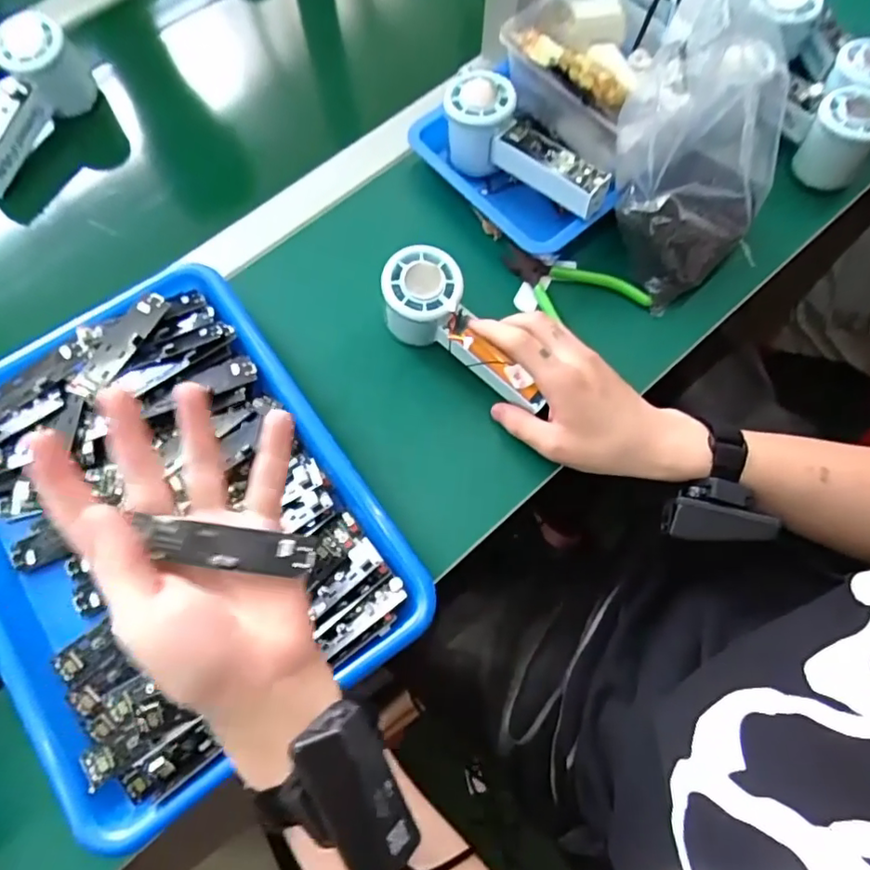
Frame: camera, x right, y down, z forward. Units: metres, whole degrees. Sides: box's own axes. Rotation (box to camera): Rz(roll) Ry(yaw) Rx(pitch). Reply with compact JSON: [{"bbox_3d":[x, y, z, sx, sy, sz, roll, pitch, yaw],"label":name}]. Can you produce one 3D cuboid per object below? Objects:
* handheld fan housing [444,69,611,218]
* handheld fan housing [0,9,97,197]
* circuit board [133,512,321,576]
[{"bbox_3d":[0.075,-0.235,0.469,0.151,0.052,0.056,31,74,10],"label":"handheld fan housing"},{"bbox_3d":[-0.361,-0.282,0.502,0.044,0.063,0.147,25,87,8],"label":"handheld fan housing"},{"bbox_3d":[-0.099,0.053,0.277,0.080,0.005,0.022,10,48,-6],"label":"circuit board"}]

